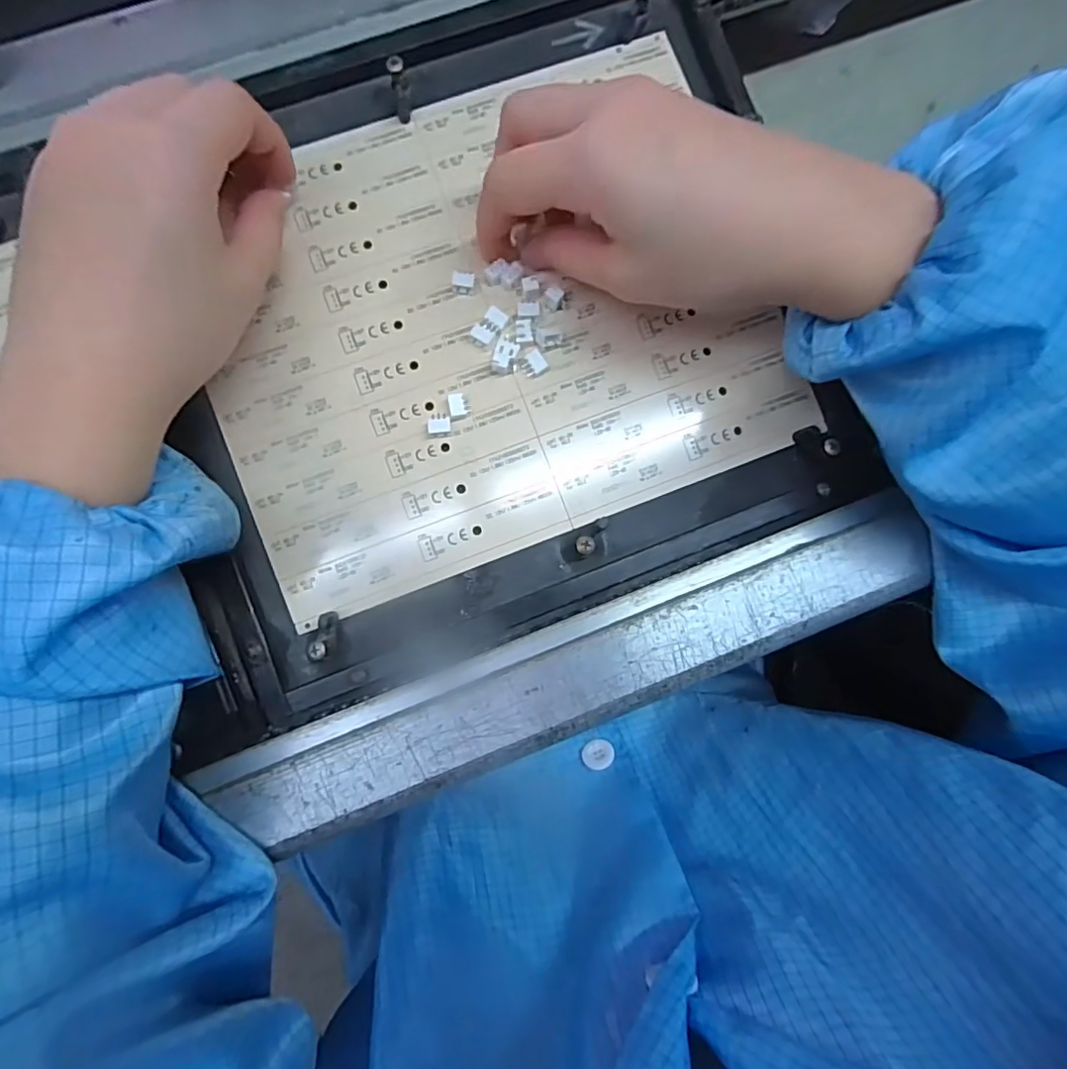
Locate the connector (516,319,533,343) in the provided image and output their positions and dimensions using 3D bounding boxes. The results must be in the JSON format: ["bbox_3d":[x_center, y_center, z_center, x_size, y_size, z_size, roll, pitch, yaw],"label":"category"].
[{"bbox_3d":[-0.004,-0.092,0.256,0.007,0.004,0.010,-5,88,-1],"label":"connector"}]

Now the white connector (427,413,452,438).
[{"bbox_3d":[-0.042,-0.049,0.254,0.010,0.006,0.010,-2,88,-1],"label":"white connector"}]

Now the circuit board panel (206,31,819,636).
[{"bbox_3d":[-0.021,-0.098,0.259,0.251,0.007,0.204,-21,89,-5],"label":"circuit board panel"}]

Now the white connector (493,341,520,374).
[{"bbox_3d":[-0.013,-0.079,0.254,0.010,0.006,0.015,12,88,-1],"label":"white connector"}]

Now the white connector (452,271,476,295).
[{"bbox_3d":[-0.032,-0.114,0.257,0.010,0.005,0.009,2,88,-1],"label":"white connector"}]

